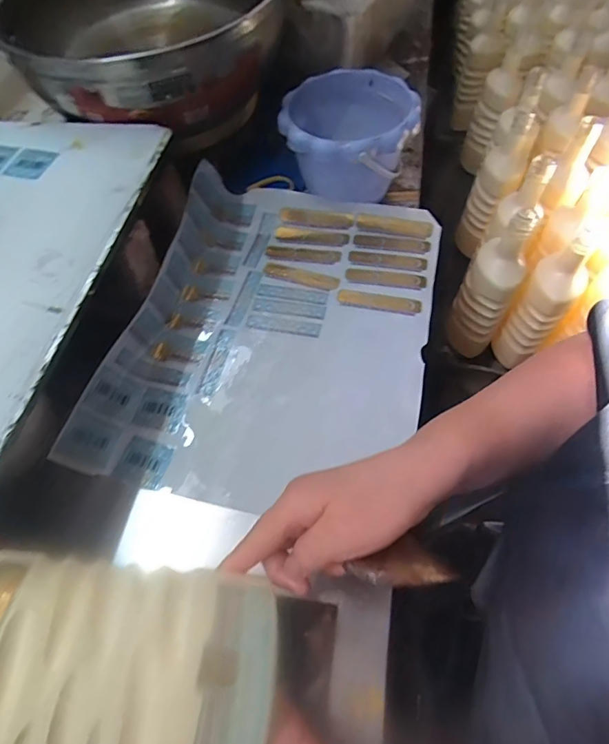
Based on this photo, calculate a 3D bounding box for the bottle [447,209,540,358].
[{"bbox_3d":[0.271,-0.123,0.674,0.075,0.260,0.077,24,63,14],"label":"bottle"}]

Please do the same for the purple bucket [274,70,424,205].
[{"bbox_3d":[0.056,-0.276,0.558,0.149,0.122,0.161,0,60,1],"label":"purple bucket"}]

